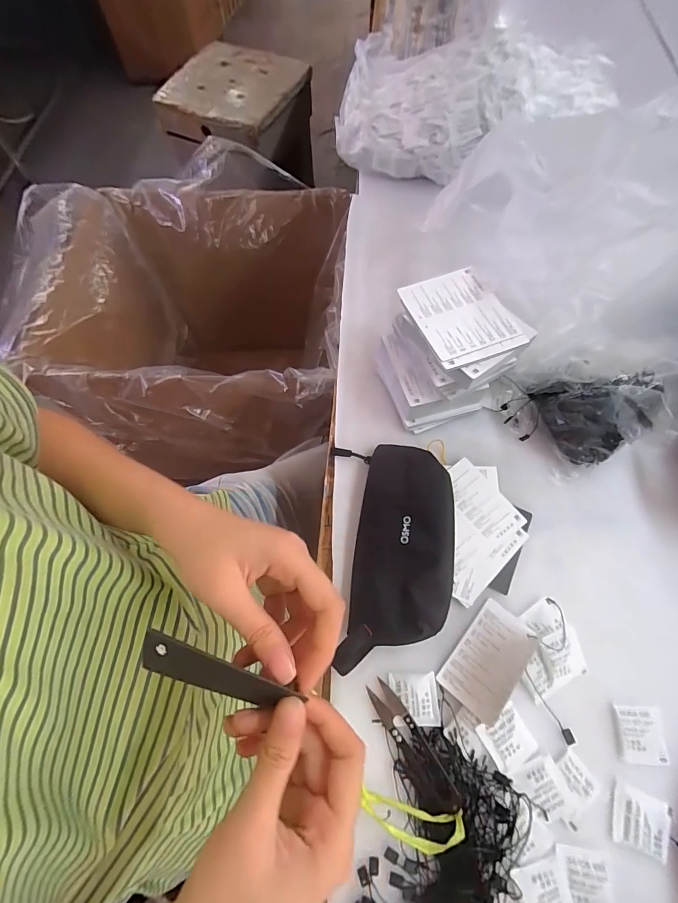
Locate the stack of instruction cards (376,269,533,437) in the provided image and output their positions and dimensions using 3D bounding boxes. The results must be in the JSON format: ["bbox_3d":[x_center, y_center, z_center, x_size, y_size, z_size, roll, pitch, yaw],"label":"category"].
[{"bbox_3d":[0.113,-0.109,0.419,0.125,0.095,0.122,-20,68,-7],"label":"stack of instruction cards"}]

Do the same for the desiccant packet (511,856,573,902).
[{"bbox_3d":[0.151,0.327,0.281,0.038,0.007,0.042,-14,67,-5],"label":"desiccant packet"}]

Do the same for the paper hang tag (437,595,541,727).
[{"bbox_3d":[0.135,0.186,0.342,0.055,0.005,0.088,38,73,16],"label":"paper hang tag"}]

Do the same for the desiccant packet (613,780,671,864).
[{"bbox_3d":[0.236,0.290,0.300,0.042,0.004,0.038,18,69,8],"label":"desiccant packet"}]

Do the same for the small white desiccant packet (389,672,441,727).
[{"bbox_3d":[0.066,0.214,0.332,0.039,0.004,0.040,-5,67,-1],"label":"small white desiccant packet"}]

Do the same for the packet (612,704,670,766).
[{"bbox_3d":[0.253,0.237,0.320,0.038,0.004,0.040,4,67,3],"label":"packet"}]

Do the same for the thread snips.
[{"bbox_3d":[0.061,0.241,0.315,0.023,0.012,0.100,-31,70,-11],"label":"thread snips"}]

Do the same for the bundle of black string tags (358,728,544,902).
[{"bbox_3d":[0.068,0.318,0.283,0.108,0.015,0.172,30,71,13],"label":"bundle of black string tags"}]

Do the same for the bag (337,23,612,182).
[{"bbox_3d":[0.188,-0.524,0.592,0.371,0.118,0.231,8,68,5],"label":"bag"}]

